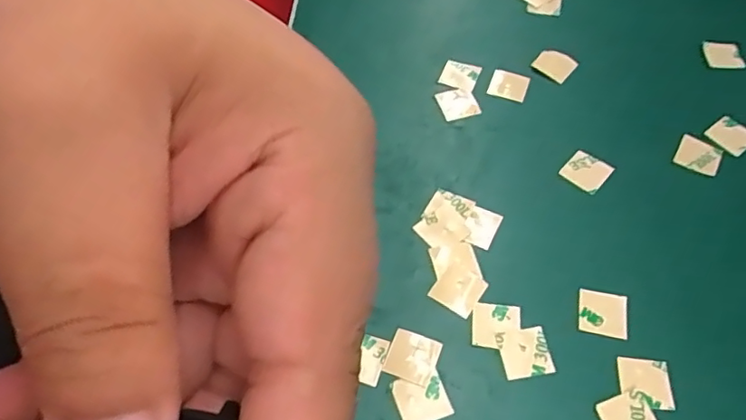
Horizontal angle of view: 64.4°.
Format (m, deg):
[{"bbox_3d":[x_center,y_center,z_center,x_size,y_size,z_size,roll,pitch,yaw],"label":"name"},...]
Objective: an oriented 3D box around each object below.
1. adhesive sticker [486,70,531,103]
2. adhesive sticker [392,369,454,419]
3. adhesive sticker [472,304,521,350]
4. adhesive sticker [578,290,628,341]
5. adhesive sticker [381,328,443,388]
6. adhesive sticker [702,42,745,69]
[{"bbox_3d":[0.057,-0.052,0.249,0.015,0.005,0.015,19,58,10],"label":"adhesive sticker"},{"bbox_3d":[0.015,0.056,0.177,0.015,0.004,0.014,-16,58,-10],"label":"adhesive sticker"},{"bbox_3d":[0.040,0.037,0.190,0.015,0.004,0.015,9,57,4],"label":"adhesive sticker"},{"bbox_3d":[0.075,0.034,0.193,0.015,0.004,0.015,10,59,10],"label":"adhesive sticker"},{"bbox_3d":[0.012,0.046,0.186,0.015,0.004,0.015,17,61,14],"label":"adhesive sticker"},{"bbox_3d":[0.155,-0.069,0.262,0.014,0.004,0.015,-1,66,11],"label":"adhesive sticker"}]

